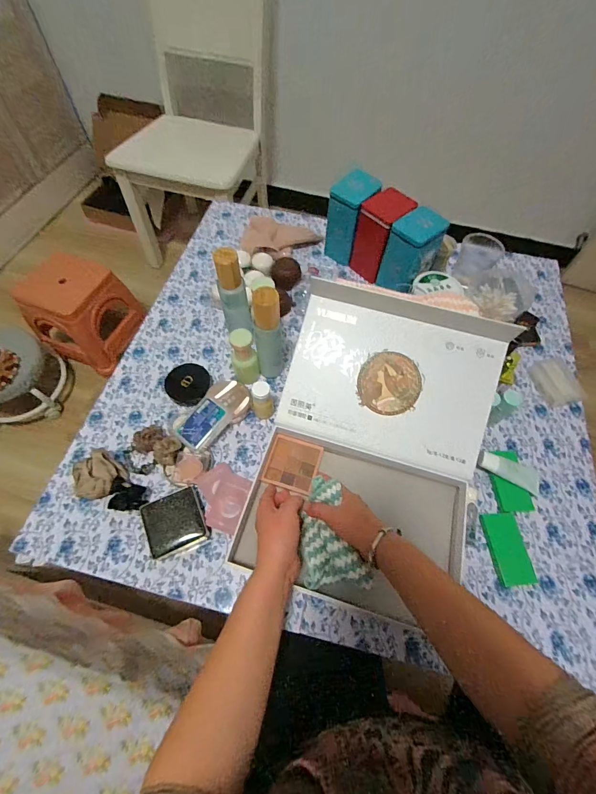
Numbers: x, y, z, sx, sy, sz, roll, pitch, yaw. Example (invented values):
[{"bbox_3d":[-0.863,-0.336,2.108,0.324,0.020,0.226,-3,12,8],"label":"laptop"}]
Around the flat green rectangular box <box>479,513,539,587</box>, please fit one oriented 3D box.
[{"bbox_3d":[0.289,0.208,0.483,0.051,0.008,0.090,-4,62,-5],"label":"flat green rectangular box"}]

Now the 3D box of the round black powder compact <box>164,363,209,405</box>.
[{"bbox_3d":[-0.180,-0.021,0.577,0.067,0.019,0.069,1,62,-2],"label":"round black powder compact"}]

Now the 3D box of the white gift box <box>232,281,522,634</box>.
[{"bbox_3d":[0.106,0.057,0.482,0.288,0.158,0.401,14,62,5],"label":"white gift box"}]

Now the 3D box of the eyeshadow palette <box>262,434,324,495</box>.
[{"bbox_3d":[-0.007,0.098,0.514,0.075,0.008,0.073,16,62,6],"label":"eyeshadow palette"}]

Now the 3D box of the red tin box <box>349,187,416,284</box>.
[{"bbox_3d":[0.166,-0.309,0.677,0.089,0.142,0.074,-33,68,-18],"label":"red tin box"}]

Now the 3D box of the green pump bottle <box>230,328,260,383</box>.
[{"bbox_3d":[-0.081,-0.059,0.544,0.039,0.094,0.038,1,62,-2],"label":"green pump bottle"}]

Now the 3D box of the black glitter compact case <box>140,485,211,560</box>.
[{"bbox_3d":[-0.163,0.169,0.473,0.073,0.025,0.071,-21,65,-13],"label":"black glitter compact case"}]

